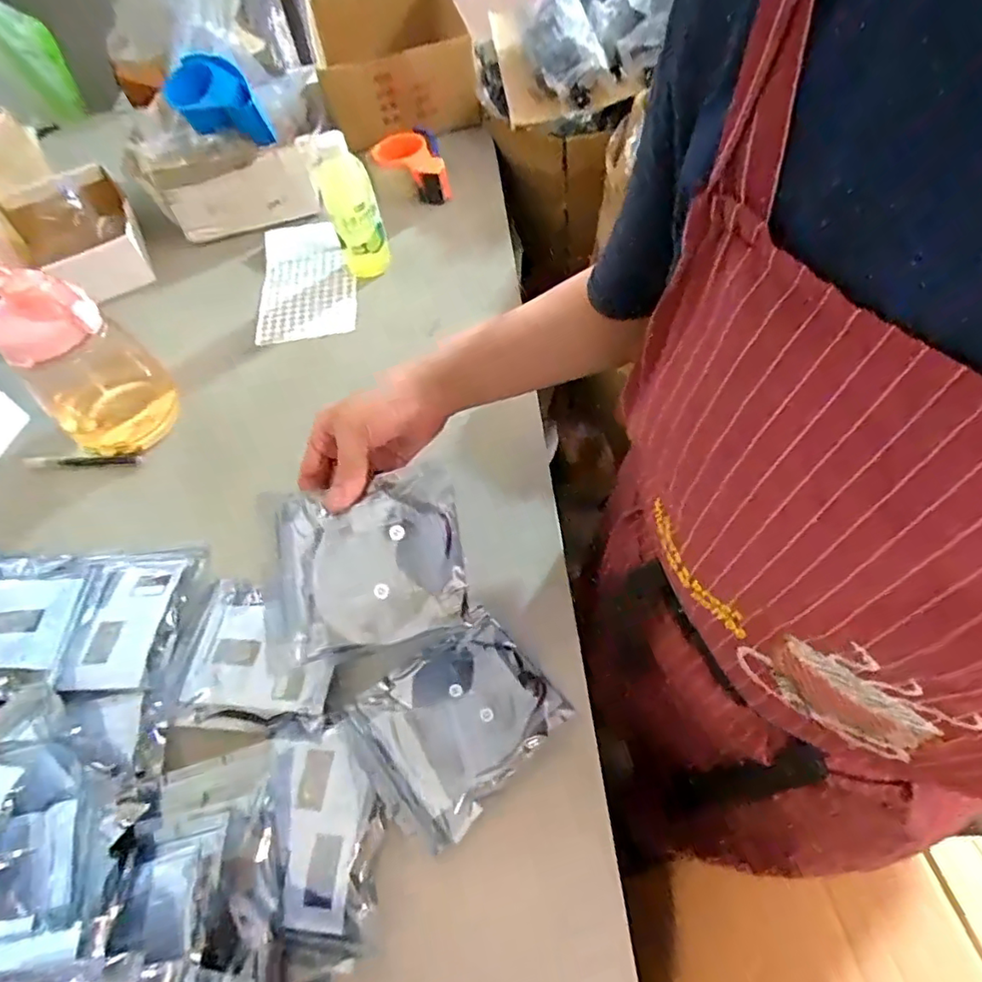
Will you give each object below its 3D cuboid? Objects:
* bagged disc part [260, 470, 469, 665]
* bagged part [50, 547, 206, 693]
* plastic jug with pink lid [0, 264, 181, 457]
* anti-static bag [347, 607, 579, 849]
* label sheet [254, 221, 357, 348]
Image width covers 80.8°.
[{"bbox_3d":[-0.092,0.047,0.408,0.142,0.016,0.122,-15,78,10],"label":"bagged disc part"},{"bbox_3d":[-0.326,0.107,0.512,0.104,0.013,0.138,-4,56,1],"label":"bagged part"},{"bbox_3d":[-0.423,-0.136,0.592,0.117,0.210,0.115,38,66,25],"label":"plastic jug with pink lid"},{"bbox_3d":[-0.025,0.174,0.443,0.144,0.009,0.118,-35,61,-18],"label":"anti-static bag"},{"bbox_3d":[-0.247,-0.288,0.774,0.124,0.017,0.219,-9,62,-4],"label":"label sheet"}]

